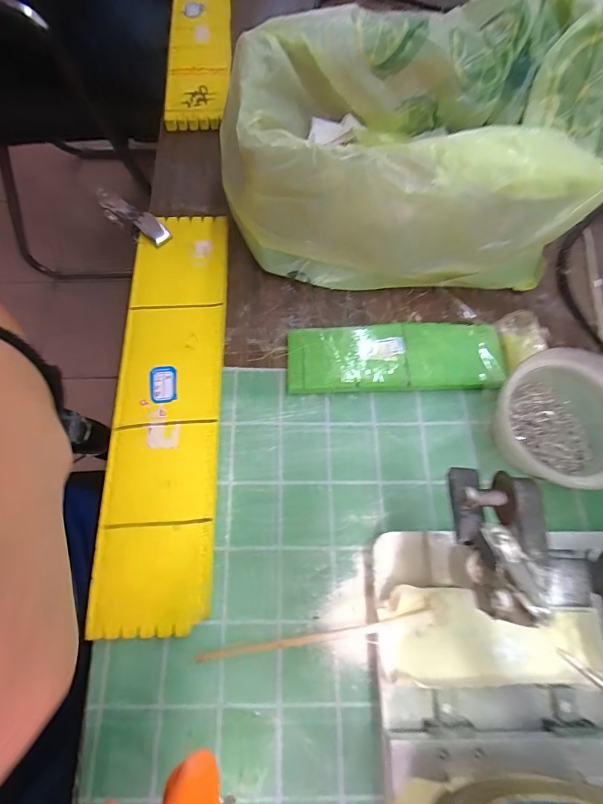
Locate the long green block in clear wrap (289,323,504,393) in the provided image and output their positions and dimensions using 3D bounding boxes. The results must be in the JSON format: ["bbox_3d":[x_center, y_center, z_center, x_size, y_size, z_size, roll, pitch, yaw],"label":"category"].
[{"bbox_3d":[0.079,-0.039,0.335,0.177,0.019,0.059,-1,71,-3],"label":"long green block in clear wrap"}]

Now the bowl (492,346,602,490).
[{"bbox_3d":[0.192,0.016,0.298,0.096,0.053,0.095,1,71,-2],"label":"bowl"}]

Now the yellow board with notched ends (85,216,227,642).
[{"bbox_3d":[-0.106,-0.008,0.321,0.079,0.012,0.339,0,71,-3],"label":"yellow board with notched ends"}]

